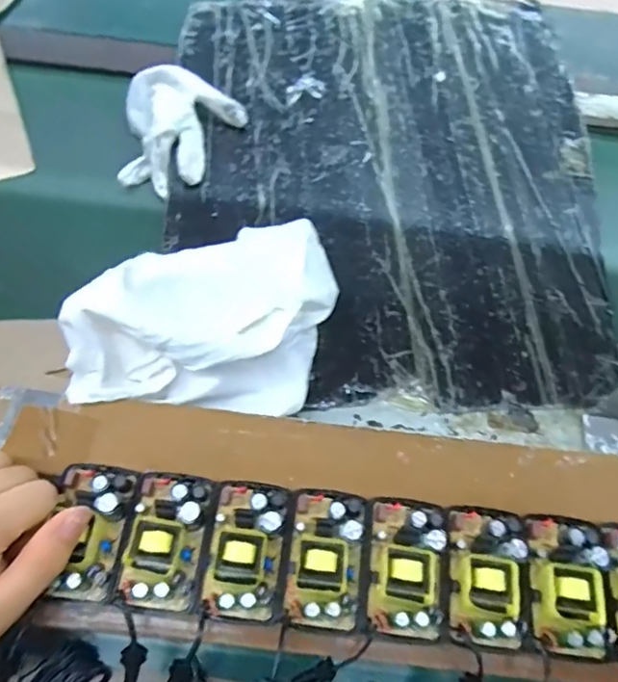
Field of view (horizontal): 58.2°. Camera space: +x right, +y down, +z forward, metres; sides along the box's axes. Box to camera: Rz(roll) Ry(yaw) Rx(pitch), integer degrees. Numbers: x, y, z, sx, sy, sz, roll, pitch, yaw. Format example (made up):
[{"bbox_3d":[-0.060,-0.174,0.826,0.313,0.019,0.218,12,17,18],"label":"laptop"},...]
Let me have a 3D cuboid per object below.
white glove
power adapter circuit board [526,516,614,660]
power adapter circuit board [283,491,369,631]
[{"bbox_3d":[-0.130,-0.194,0.501,0.112,0.027,0.126,26,65,11],"label":"white glove"},{"bbox_3d":[0.136,0.127,0.290,0.041,0.025,0.065,9,62,2],"label":"power adapter circuit board"},{"bbox_3d":[0.010,0.112,0.289,0.037,0.019,0.066,7,62,1],"label":"power adapter circuit board"}]

